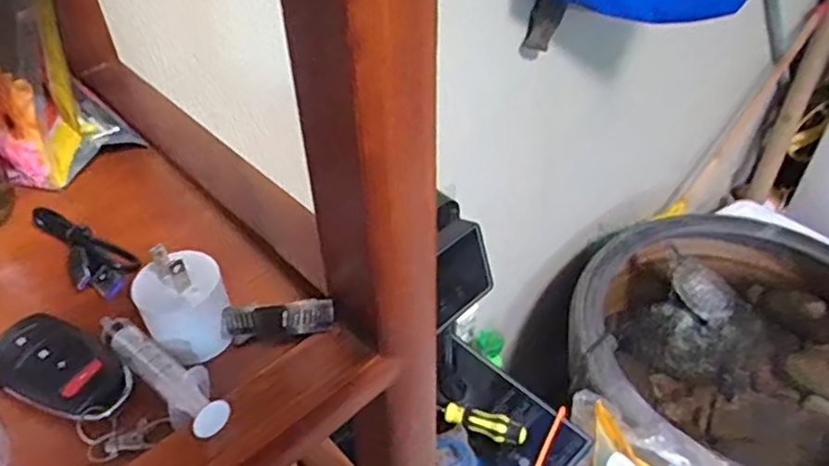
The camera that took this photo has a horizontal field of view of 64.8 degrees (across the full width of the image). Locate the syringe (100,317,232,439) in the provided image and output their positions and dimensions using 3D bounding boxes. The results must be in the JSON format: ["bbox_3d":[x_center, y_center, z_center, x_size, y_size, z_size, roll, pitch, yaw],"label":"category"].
[{"bbox_3d":[-0.102,0.053,0.262,0.081,0.010,0.019,34,54,32],"label":"syringe"}]

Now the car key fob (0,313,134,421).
[{"bbox_3d":[-0.145,0.054,0.267,0.061,0.012,0.034,15,46,17],"label":"car key fob"}]

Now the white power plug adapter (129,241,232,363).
[{"bbox_3d":[-0.096,0.027,0.269,0.033,0.045,0.032,-1,44,1],"label":"white power plug adapter"}]

